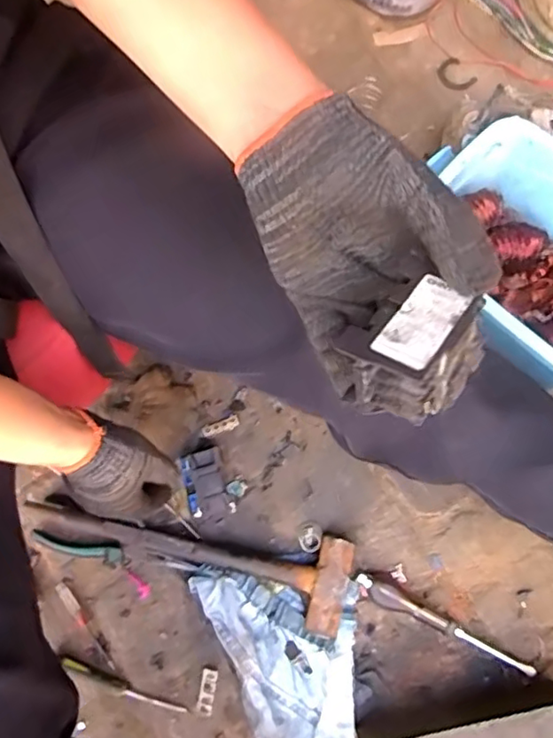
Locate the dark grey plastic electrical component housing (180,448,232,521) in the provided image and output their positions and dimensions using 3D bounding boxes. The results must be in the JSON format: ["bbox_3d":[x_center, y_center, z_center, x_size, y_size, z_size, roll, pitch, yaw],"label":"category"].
[{"bbox_3d":[-0.079,0.128,0.658,0.042,0.044,0.074,-12,75,-4],"label":"dark grey plastic electrical component housing"}]

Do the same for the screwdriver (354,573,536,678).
[{"bbox_3d":[0.175,0.275,0.626,0.201,0.016,0.026,30,77,7],"label":"screwdriver"}]

